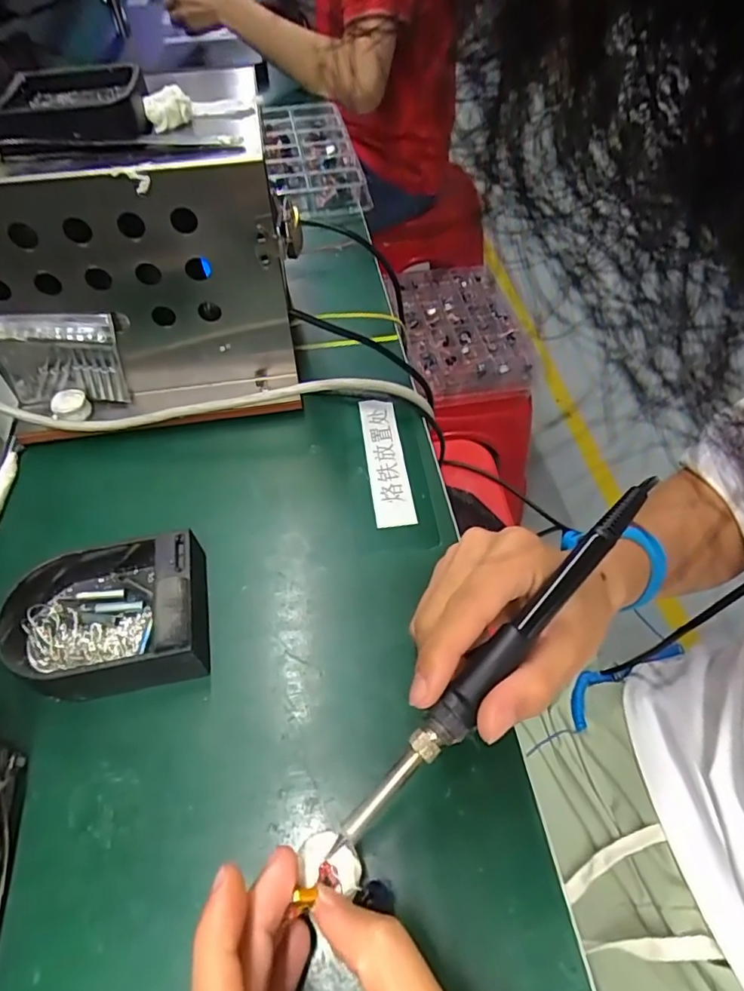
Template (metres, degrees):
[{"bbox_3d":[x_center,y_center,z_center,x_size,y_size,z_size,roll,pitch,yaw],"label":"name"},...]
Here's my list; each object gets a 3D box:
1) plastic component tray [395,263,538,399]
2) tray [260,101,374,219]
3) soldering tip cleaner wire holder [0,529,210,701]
[{"bbox_3d":[0.142,-0.294,0.954,0.189,0.033,0.326,-9,52,-5],"label":"plastic component tray"},{"bbox_3d":[-0.074,-0.406,0.668,0.105,0.041,0.244,-11,53,-7],"label":"tray"},{"bbox_3d":[-0.145,0.063,0.302,0.119,0.037,0.094,-8,52,-5],"label":"soldering tip cleaner wire holder"}]

